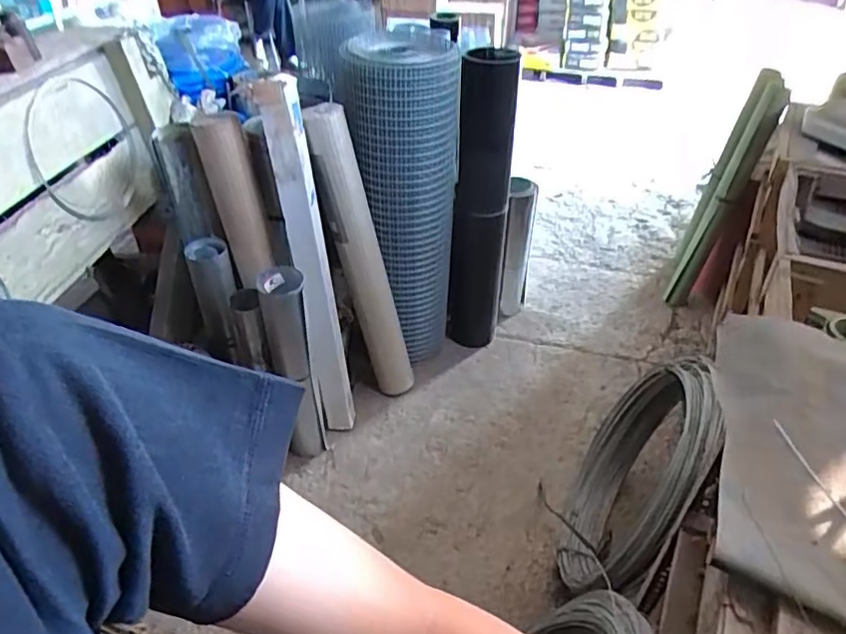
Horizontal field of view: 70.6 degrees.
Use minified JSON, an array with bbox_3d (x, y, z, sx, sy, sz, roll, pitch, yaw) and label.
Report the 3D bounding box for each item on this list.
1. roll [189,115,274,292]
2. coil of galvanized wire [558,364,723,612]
[{"bbox_3d":[-0.484,-0.300,1.547,0.117,0.434,0.101,-15,11,-17],"label":"roll"},{"bbox_3d":[0.510,0.383,1.418,0.110,0.609,0.644,28,44,6],"label":"coil of galvanized wire"}]

